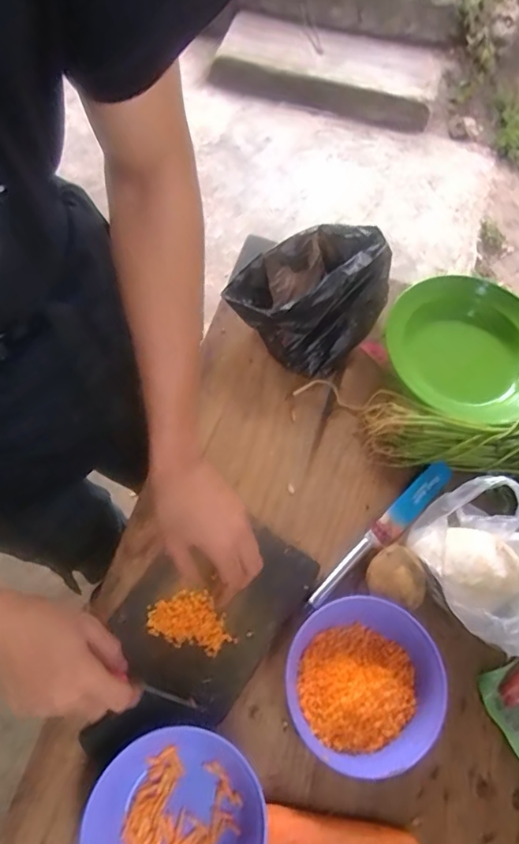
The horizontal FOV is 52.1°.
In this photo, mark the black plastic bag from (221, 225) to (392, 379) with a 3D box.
[{"bbox_3d":[0.068,-0.154,0.633,0.145,0.079,0.176,40,72,16],"label":"black plastic bag"}]

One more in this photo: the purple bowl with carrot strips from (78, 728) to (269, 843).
[{"bbox_3d":[-0.070,0.337,0.440,0.137,0.062,0.143,0,66,0],"label":"purple bowl with carrot strips"}]

